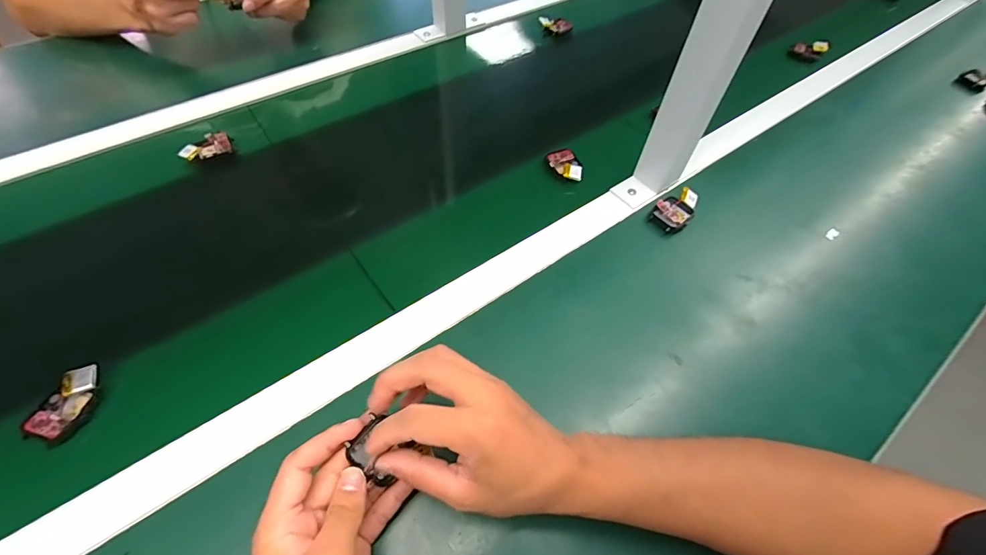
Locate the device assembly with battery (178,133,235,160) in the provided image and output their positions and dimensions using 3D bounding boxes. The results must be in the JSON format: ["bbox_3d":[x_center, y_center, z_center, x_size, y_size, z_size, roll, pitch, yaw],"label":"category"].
[{"bbox_3d":[-0.339,-0.152,0.513,0.055,0.016,0.025,-30,62,-21],"label":"device assembly with battery"}]

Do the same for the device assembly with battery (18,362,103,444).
[{"bbox_3d":[-0.337,0.098,0.342,0.034,0.021,0.058,17,57,9],"label":"device assembly with battery"}]

